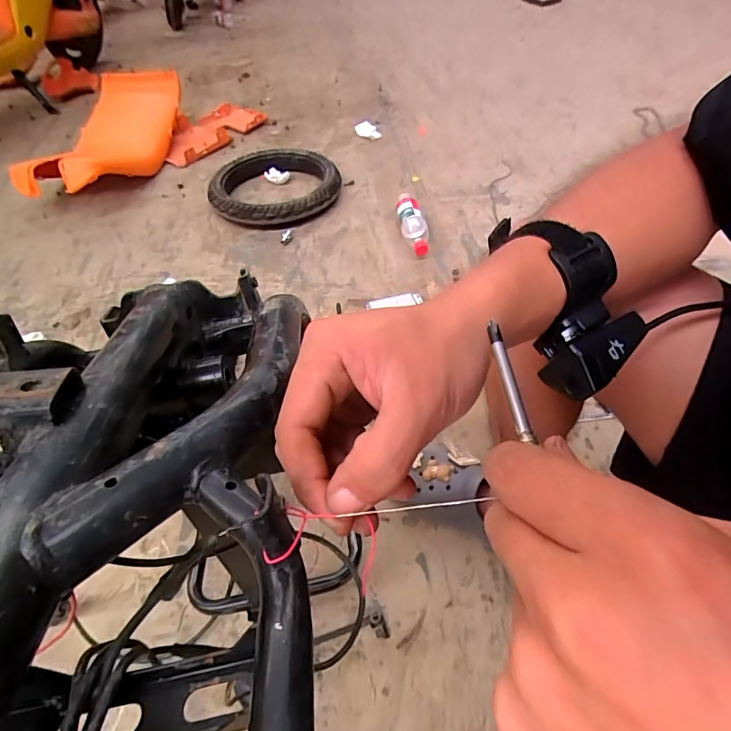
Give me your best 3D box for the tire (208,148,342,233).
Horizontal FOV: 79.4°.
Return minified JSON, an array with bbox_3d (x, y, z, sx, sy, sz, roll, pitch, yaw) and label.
[{"bbox_3d":[-0.256,-0.516,1.270,0.363,0.069,0.355,-1,49,1],"label":"tire"}]

